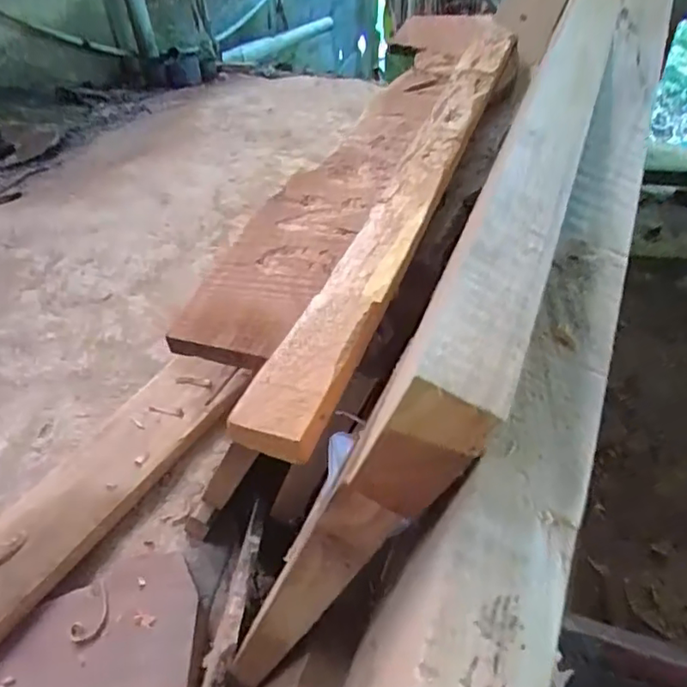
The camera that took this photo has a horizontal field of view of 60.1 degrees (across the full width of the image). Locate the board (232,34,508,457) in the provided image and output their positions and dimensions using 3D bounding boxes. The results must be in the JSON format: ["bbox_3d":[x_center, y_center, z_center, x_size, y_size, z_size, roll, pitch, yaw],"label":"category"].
[{"bbox_3d":[0.056,-0.129,0.454,0.054,0.028,0.514,16,52,16],"label":"board"}]

